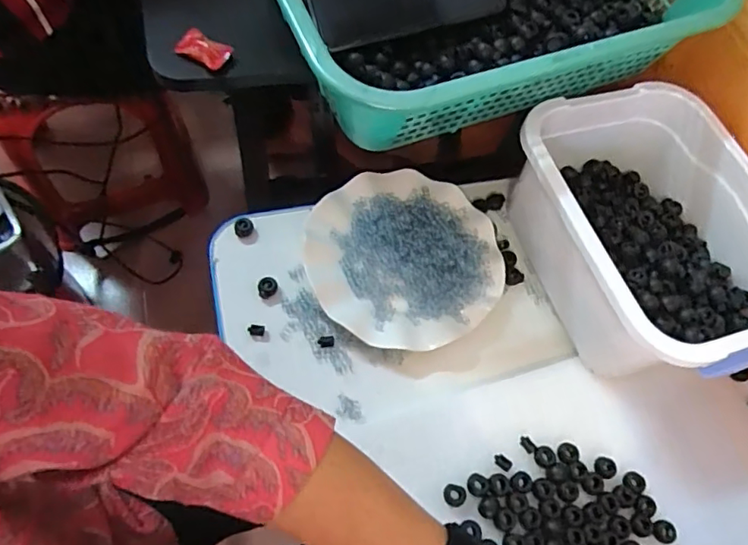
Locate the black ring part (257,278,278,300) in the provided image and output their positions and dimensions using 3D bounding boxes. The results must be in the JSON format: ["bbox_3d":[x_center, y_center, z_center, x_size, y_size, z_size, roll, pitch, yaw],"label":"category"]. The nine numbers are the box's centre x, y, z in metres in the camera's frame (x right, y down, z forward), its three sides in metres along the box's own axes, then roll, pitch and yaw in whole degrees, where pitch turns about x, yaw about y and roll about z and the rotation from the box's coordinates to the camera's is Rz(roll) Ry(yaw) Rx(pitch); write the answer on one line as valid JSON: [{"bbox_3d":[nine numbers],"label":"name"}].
[{"bbox_3d":[-0.099,0.014,0.496,0.019,0.011,0.016,-35,74,-20],"label":"black ring part"}]

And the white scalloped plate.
[{"bbox_3d":[0.029,-0.018,0.511,0.176,0.014,0.179,3,65,-6],"label":"white scalloped plate"}]

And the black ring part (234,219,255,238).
[{"bbox_3d":[-0.125,-0.042,0.519,0.017,0.014,0.014,-4,66,-9],"label":"black ring part"}]

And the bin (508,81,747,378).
[{"bbox_3d":[0.243,-0.037,0.485,0.191,0.113,0.249,-16,69,-8],"label":"bin"}]

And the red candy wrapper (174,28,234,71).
[{"bbox_3d":[-0.148,-0.195,0.472,0.046,0.013,0.026,36,66,9],"label":"red candy wrapper"}]

